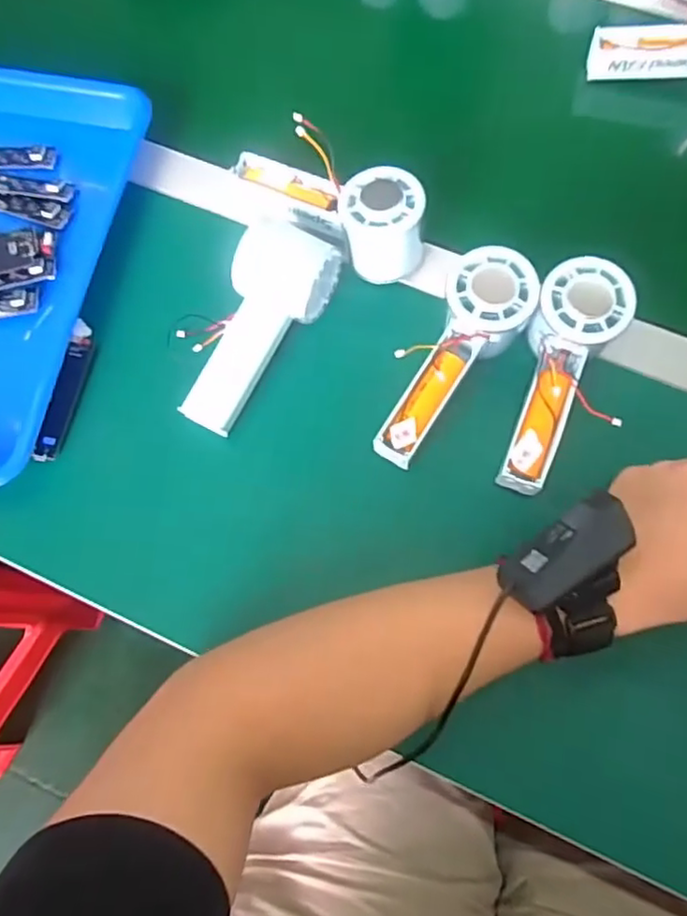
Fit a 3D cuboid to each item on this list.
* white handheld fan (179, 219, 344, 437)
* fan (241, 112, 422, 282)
[{"bbox_3d":[-0.062,-0.088,0.423,0.059,0.052,0.147,27,76,9],"label":"white handheld fan"},{"bbox_3d":[-0.010,-0.186,0.445,0.153,0.058,0.054,32,76,10],"label":"fan"}]

